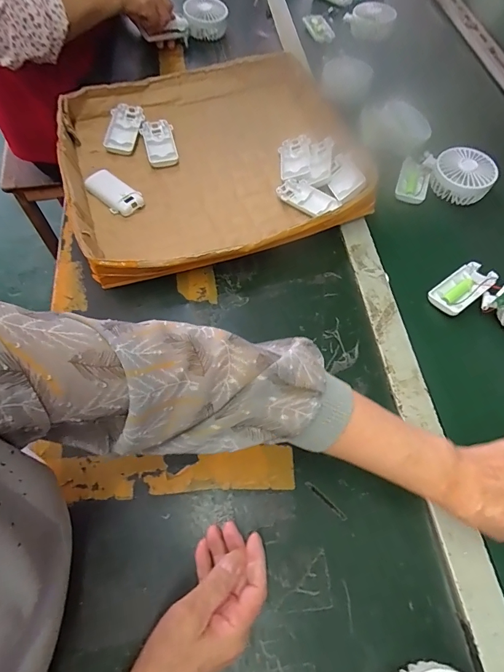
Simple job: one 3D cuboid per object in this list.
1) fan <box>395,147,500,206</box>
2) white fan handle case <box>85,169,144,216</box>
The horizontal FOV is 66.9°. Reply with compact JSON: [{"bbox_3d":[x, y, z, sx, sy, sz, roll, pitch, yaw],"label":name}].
[{"bbox_3d":[0.292,-0.247,0.584,0.138,0.048,0.078,2,62,-1],"label":"fan"},{"bbox_3d":[-0.204,-0.212,0.568,0.048,0.025,0.090,-41,71,-20],"label":"white fan handle case"}]

